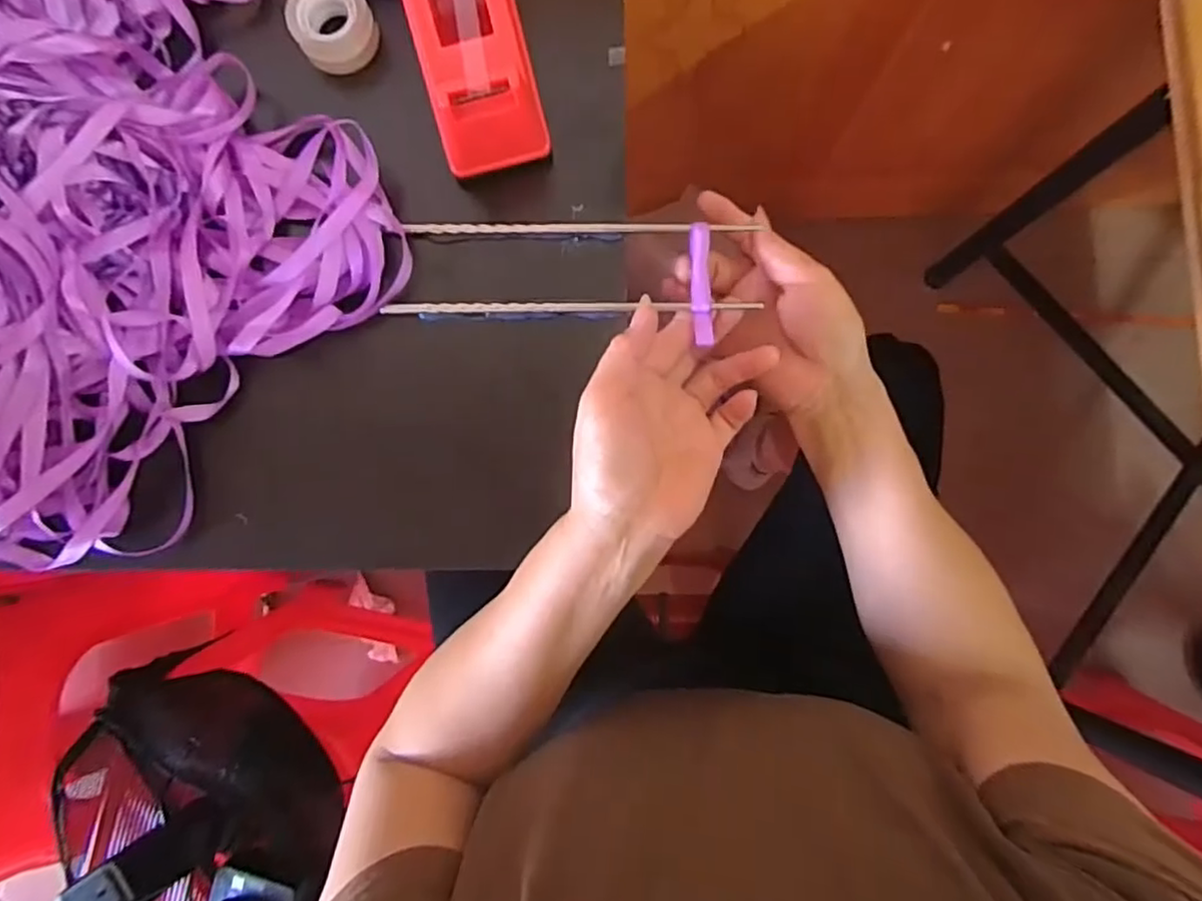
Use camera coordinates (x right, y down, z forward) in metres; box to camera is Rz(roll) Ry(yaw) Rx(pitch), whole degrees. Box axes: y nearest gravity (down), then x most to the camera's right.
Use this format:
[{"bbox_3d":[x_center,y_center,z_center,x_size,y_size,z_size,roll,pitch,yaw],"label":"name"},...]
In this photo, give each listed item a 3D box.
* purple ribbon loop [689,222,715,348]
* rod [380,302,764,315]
[{"bbox_3d":[0.059,-0.098,0.389,0.011,0.007,0.070,-2,85,-1],"label":"purple ribbon loop"},{"bbox_3d":[-0.026,-0.085,0.397,0.206,0.007,0.007,-1,86,0],"label":"rod"}]

